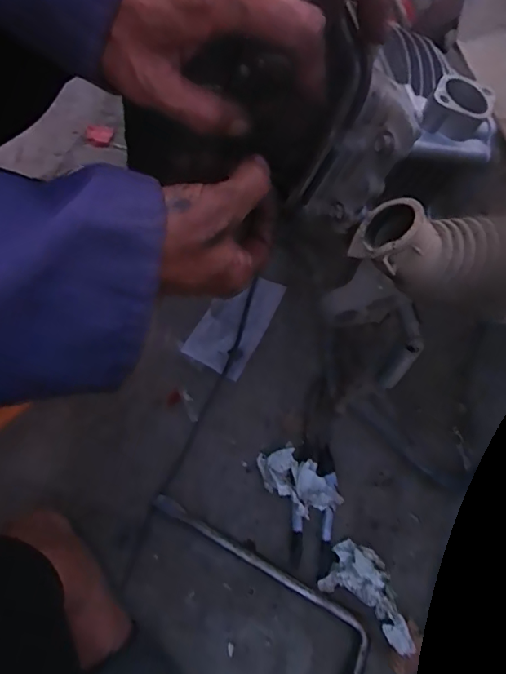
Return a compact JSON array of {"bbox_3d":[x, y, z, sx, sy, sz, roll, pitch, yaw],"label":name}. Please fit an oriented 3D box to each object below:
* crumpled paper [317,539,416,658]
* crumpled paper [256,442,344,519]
[{"bbox_3d":[0.117,0.246,0.483,0.097,0.028,0.057,33,71,15],"label":"crumpled paper"},{"bbox_3d":[0.045,0.151,0.525,0.051,0.037,0.090,-42,71,-15],"label":"crumpled paper"}]

